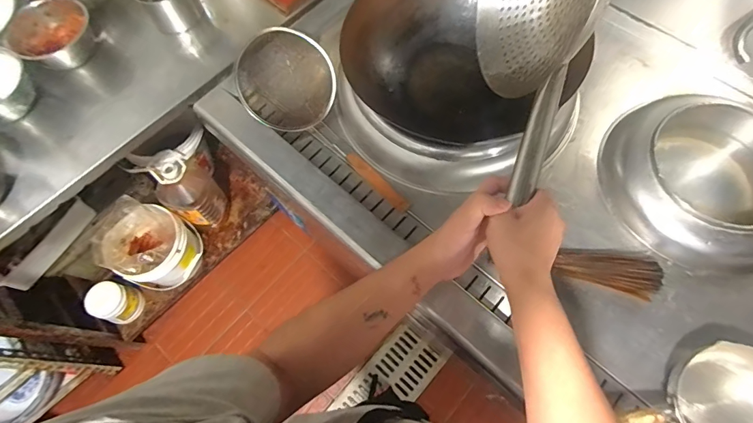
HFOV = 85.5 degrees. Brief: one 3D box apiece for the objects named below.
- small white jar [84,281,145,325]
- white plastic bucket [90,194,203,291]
[{"bbox_3d":[-0.876,0.307,1.366,0.119,0.122,0.120,-1,67,2],"label":"small white jar"},{"bbox_3d":[-0.749,0.112,1.343,0.244,0.219,0.234,-1,67,2],"label":"white plastic bucket"}]

